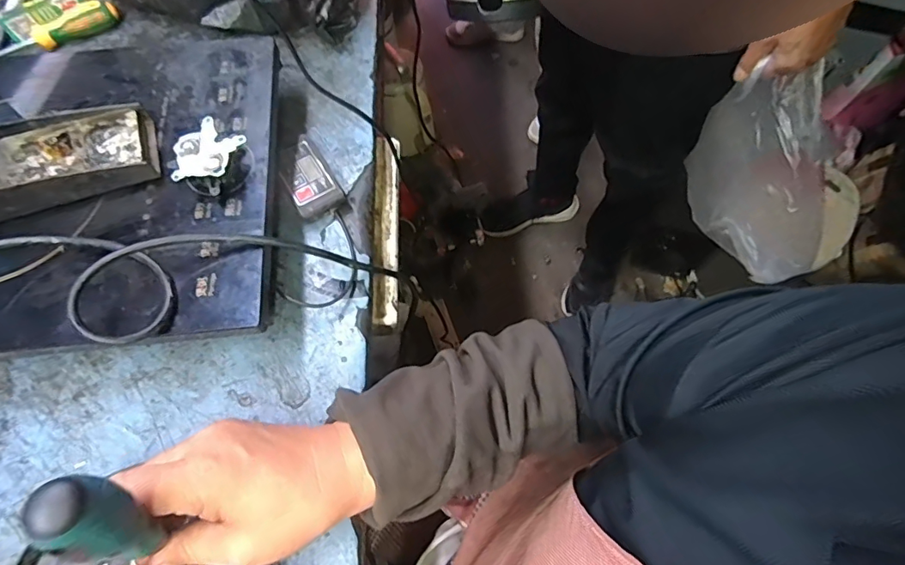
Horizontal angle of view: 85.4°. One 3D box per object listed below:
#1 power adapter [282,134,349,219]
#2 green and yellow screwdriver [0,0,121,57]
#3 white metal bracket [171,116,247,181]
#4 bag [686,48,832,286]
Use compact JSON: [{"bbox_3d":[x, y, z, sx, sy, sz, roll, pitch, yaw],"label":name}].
[{"bbox_3d":[-0.139,-0.101,0.472,0.043,0.020,0.090,-28,70,-10],"label":"power adapter"},{"bbox_3d":[-0.450,-0.280,0.548,0.146,0.027,0.031,-20,68,-7],"label":"green and yellow screwdriver"},{"bbox_3d":[-0.201,-0.104,0.395,0.046,0.006,0.057,24,70,10],"label":"white metal bracket"},{"bbox_3d":[0.451,-0.143,0.707,0.073,0.284,0.239,-37,72,-14],"label":"bag"}]

